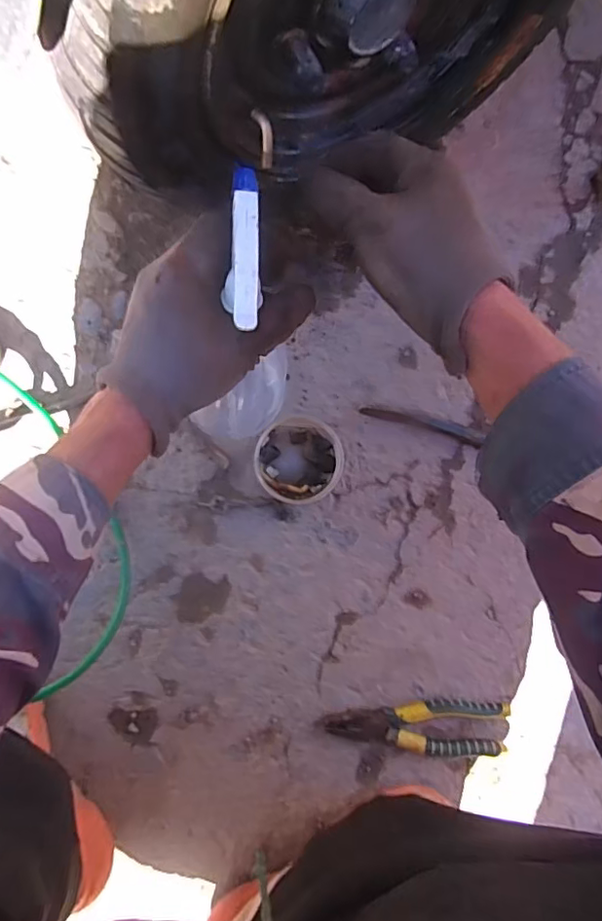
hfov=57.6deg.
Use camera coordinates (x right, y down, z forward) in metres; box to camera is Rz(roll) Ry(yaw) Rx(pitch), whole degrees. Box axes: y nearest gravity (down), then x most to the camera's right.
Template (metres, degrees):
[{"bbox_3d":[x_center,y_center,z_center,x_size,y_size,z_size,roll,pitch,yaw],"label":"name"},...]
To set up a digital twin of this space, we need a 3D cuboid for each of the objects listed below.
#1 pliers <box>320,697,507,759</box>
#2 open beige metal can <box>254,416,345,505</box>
[{"bbox_3d":[0.120,0.278,0.570,0.194,0.023,0.058,6,91,-6],"label":"pliers"},{"bbox_3d":[-0.002,-0.001,0.552,0.084,0.025,0.085,5,91,-6],"label":"open beige metal can"}]

